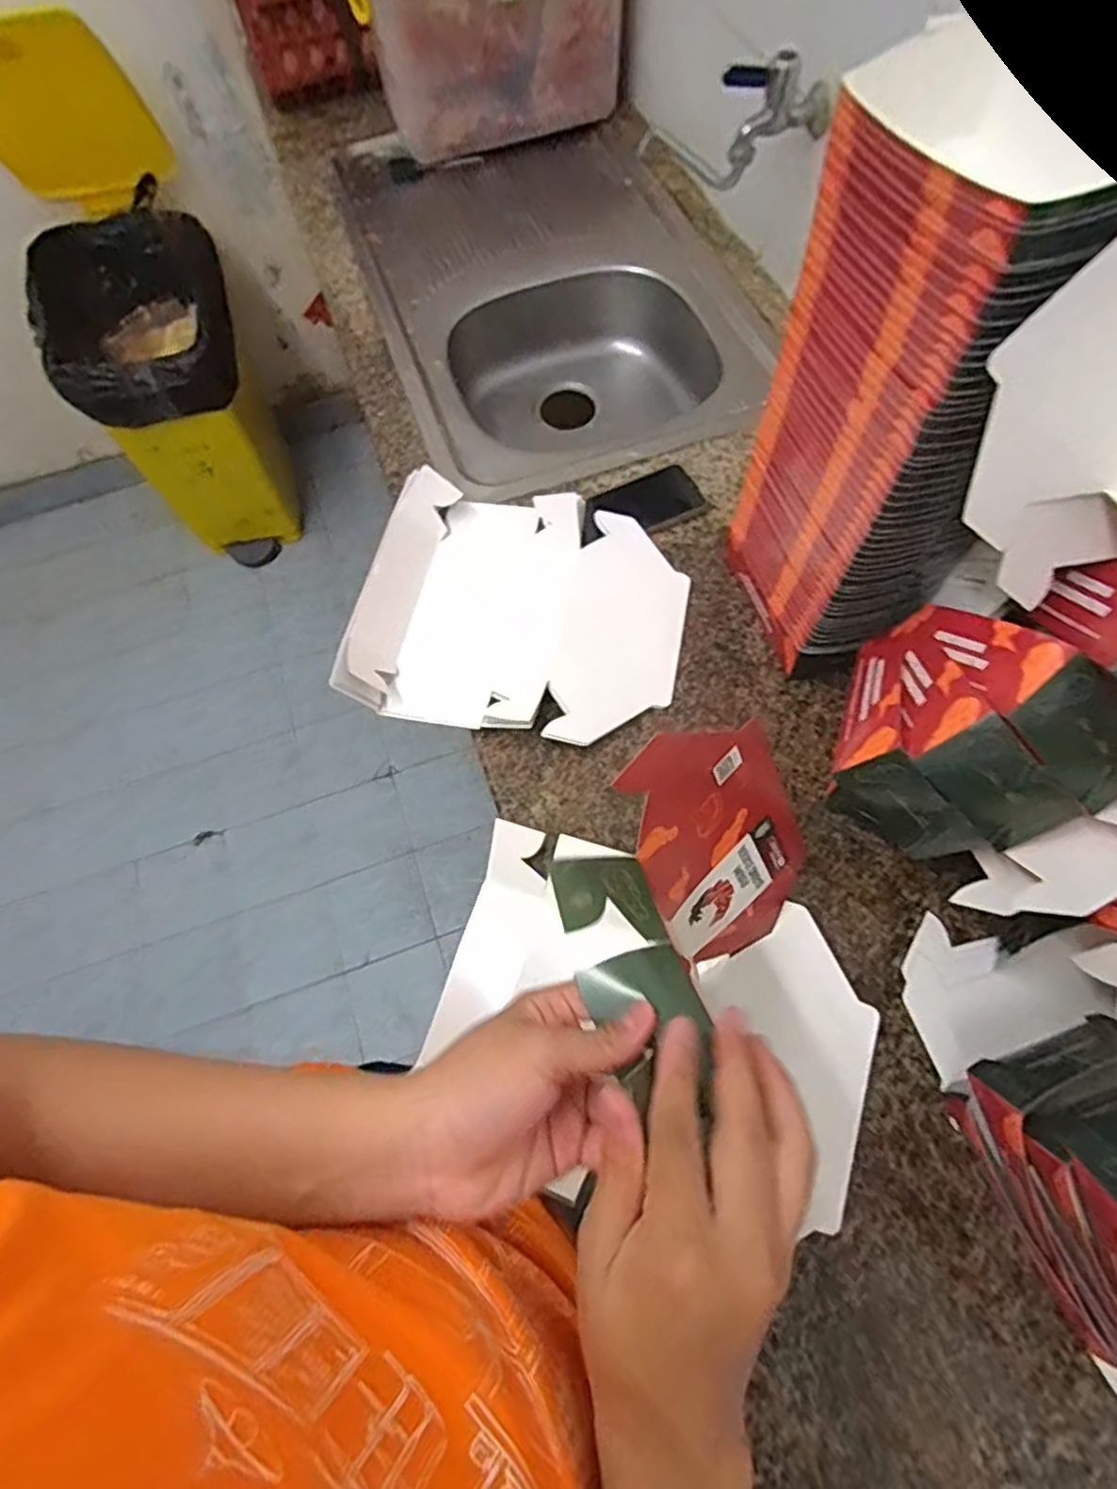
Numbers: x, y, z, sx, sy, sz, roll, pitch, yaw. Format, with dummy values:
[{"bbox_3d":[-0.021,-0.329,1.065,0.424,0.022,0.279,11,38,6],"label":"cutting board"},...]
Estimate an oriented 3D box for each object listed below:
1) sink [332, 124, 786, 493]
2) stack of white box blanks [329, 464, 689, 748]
[{"bbox_3d":[-0.014,-0.662,1.121,0.482,0.189,0.788,-17,66,-6],"label":"sink"},{"bbox_3d":[-0.041,-0.147,0.758,0.347,0.047,0.286,8,66,6],"label":"stack of white box blanks"}]

